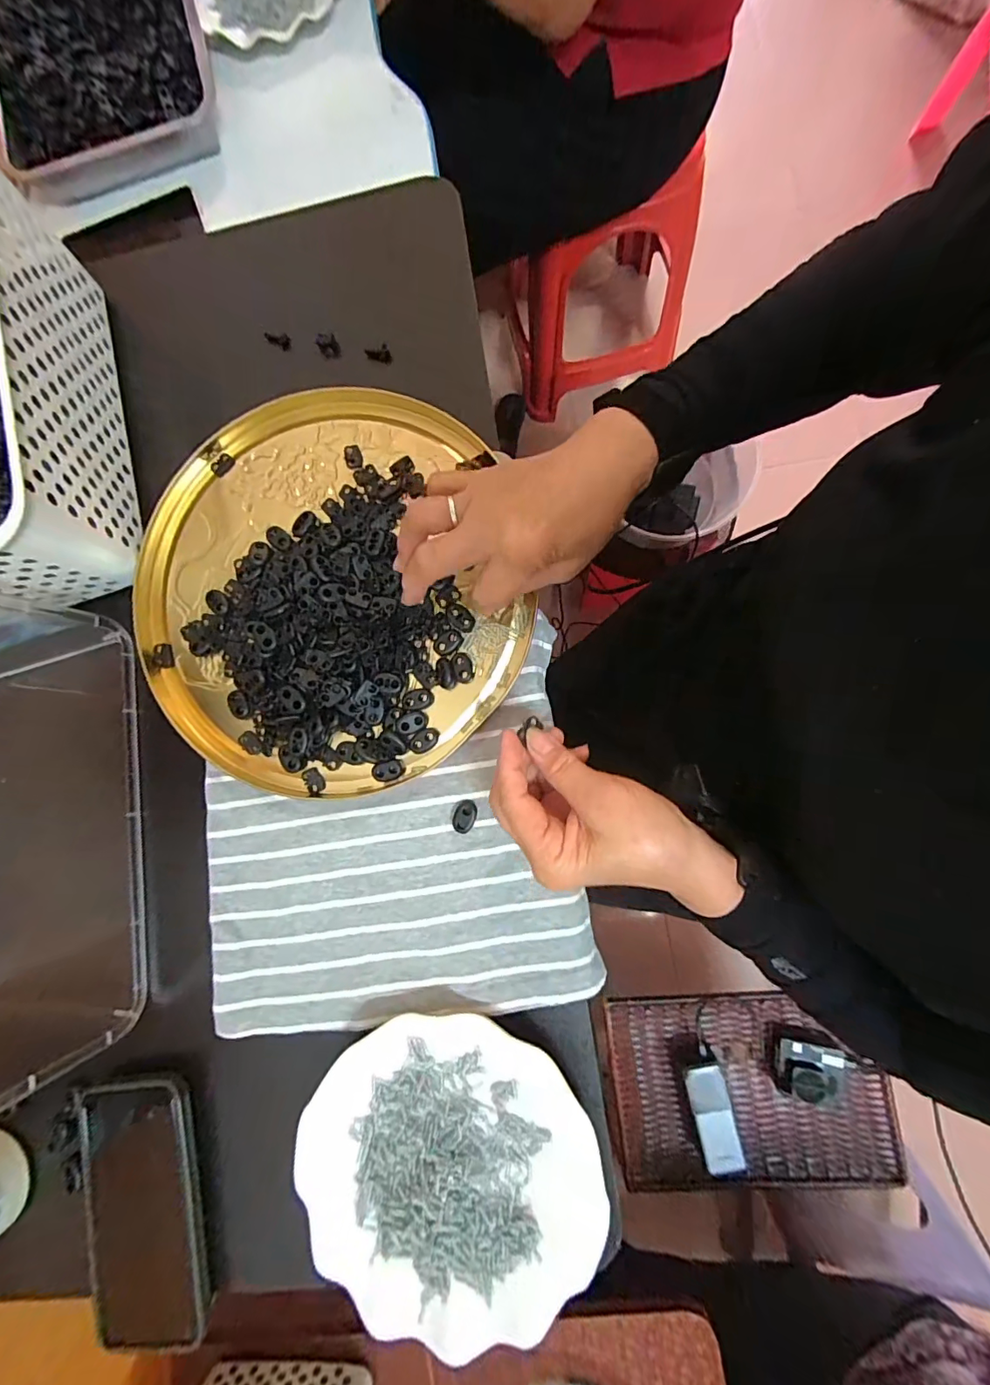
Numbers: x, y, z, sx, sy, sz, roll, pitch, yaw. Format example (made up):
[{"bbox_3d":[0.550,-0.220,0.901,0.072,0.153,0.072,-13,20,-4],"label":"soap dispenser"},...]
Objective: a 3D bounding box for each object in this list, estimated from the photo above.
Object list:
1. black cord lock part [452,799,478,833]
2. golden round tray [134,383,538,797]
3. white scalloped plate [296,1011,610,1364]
[{"bbox_3d":[-0.021,0.086,0.342,0.015,0.004,0.023,18,86,7],"label":"black cord lock part"},{"bbox_3d":[-0.130,-0.078,0.365,0.271,0.045,0.290,0,78,1],"label":"golden round tray"},{"bbox_3d":[-0.028,0.296,0.301,0.174,0.022,0.176,0,78,1],"label":"white scalloped plate"}]

